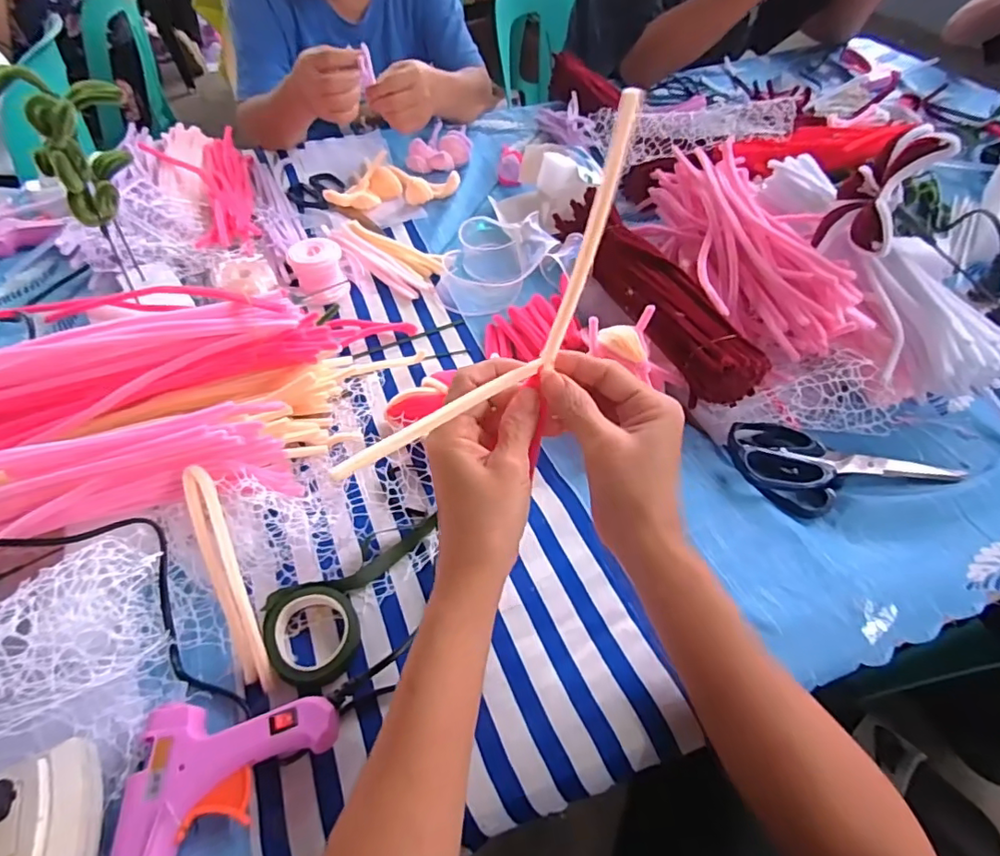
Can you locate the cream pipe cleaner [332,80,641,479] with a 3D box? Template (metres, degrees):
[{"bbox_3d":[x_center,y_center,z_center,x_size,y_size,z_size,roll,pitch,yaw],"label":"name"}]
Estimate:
[{"bbox_3d":[0.005,-0.054,0.283,0.219,0.078,0.019,-47,61,5],"label":"cream pipe cleaner"}]

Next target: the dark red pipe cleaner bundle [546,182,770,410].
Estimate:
[{"bbox_3d":[0.139,-0.140,0.523,0.071,0.049,0.298,-12,53,-9],"label":"dark red pipe cleaner bundle"}]

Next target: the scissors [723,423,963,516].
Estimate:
[{"bbox_3d":[0.271,0.024,0.433,0.169,0.021,0.080,-8,53,-6],"label":"scissors"}]

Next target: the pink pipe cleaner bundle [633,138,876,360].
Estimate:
[{"bbox_3d":[0.240,-0.184,0.547,0.127,0.075,0.334,-4,52,-3],"label":"pink pipe cleaner bundle"}]

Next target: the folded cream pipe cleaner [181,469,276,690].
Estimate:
[{"bbox_3d":[-0.174,0.094,0.349,0.018,0.010,0.145,-20,81,-16],"label":"folded cream pipe cleaner"}]

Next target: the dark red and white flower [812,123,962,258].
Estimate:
[{"bbox_3d":[0.312,-0.196,0.449,0.058,0.095,0.101,29,58,21],"label":"dark red and white flower"}]

